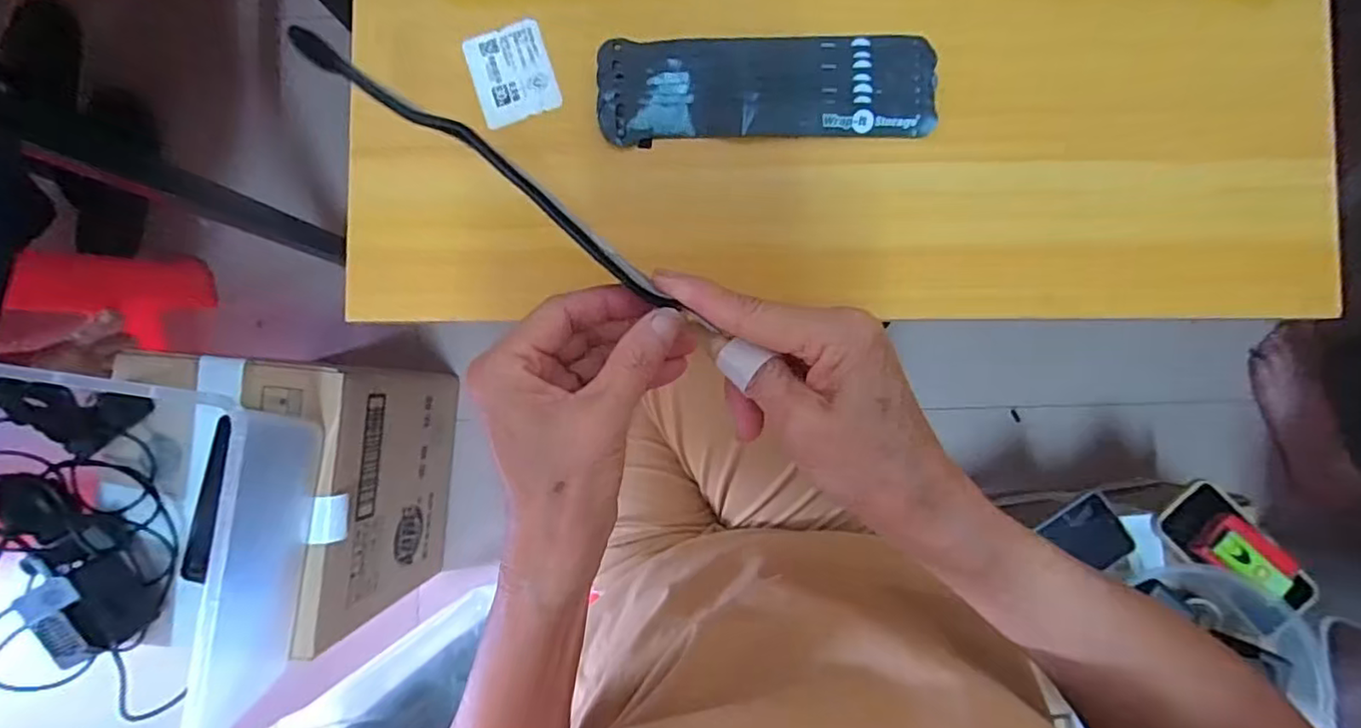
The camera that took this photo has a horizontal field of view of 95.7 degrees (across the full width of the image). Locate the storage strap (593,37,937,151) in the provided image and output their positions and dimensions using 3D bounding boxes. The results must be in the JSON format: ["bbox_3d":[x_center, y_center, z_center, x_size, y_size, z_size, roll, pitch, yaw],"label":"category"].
[{"bbox_3d":[0.051,-0.168,0.372,0.199,0.006,0.063,-1,88,3],"label":"storage strap"}]

